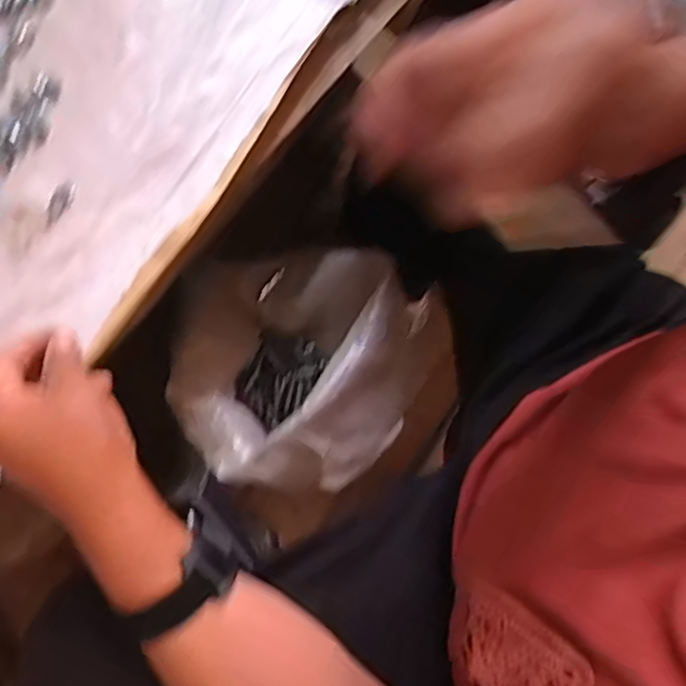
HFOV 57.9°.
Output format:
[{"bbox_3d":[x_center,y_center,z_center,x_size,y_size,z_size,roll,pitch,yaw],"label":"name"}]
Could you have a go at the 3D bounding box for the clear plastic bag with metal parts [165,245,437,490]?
[{"bbox_3d":[-0.064,0.036,0.729,0.246,0.330,0.243,21,78,3],"label":"clear plastic bag with metal parts"}]

